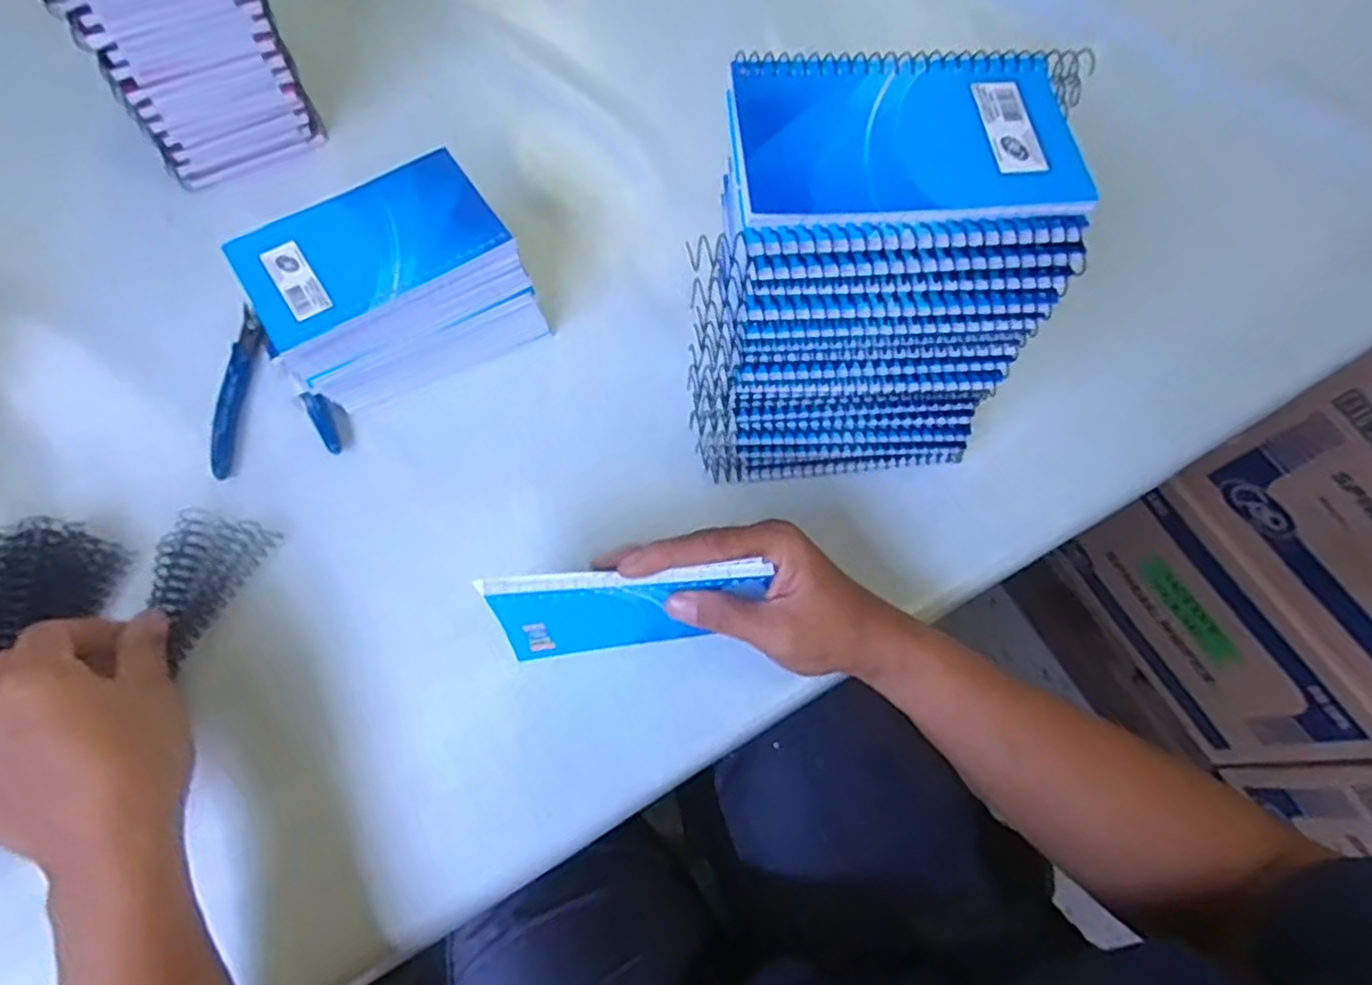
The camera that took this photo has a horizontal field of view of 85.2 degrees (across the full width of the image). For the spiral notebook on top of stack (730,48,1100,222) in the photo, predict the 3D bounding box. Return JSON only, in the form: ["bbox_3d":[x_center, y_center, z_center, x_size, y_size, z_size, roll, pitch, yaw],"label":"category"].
[{"bbox_3d":[0.090,-0.142,0.291,0.140,0.006,0.084,-1,67,-3],"label":"spiral notebook on top of stack"}]

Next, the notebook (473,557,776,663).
[{"bbox_3d":[-0.027,0.058,0.366,0.129,0.080,0.011,-6,61,-2],"label":"notebook"}]

